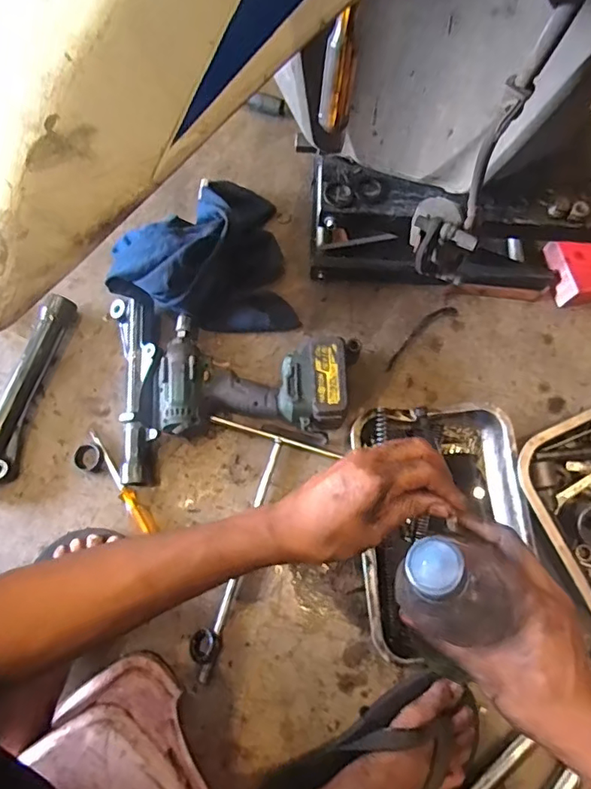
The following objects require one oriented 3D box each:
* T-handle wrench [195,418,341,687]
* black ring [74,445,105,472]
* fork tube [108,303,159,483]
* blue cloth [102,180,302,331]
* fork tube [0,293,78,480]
[{"bbox_3d":[-0.074,0.194,0.641,0.171,0.020,0.305,18,74,3],"label":"T-handle wrench"},{"bbox_3d":[-0.275,0.086,0.681,0.038,0.016,0.035,0,74,-2],"label":"black ring"},{"bbox_3d":[-0.208,-0.008,0.678,0.062,0.050,0.252,-8,74,-4],"label":"fork tube"},{"bbox_3d":[-0.127,-0.194,0.694,0.225,0.130,0.214,-12,74,-5],"label":"blue cloth"},{"bbox_3d":[-0.362,0.002,0.674,0.049,0.040,0.285,15,74,3],"label":"fork tube"}]

